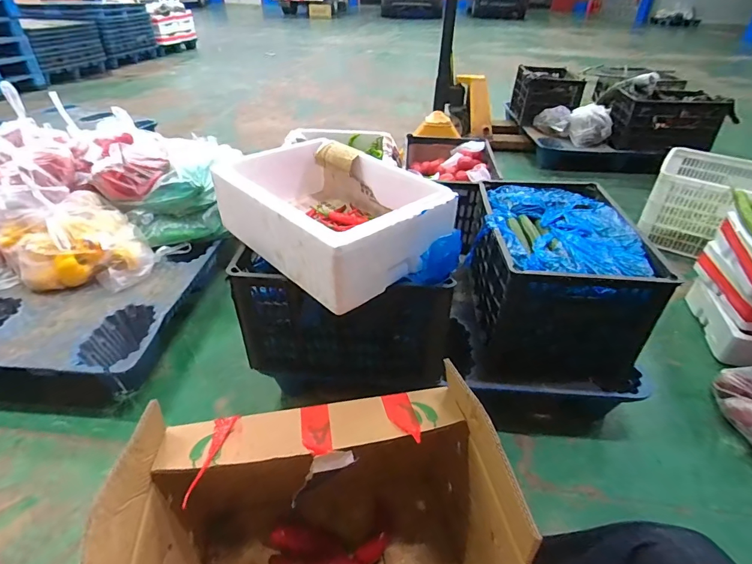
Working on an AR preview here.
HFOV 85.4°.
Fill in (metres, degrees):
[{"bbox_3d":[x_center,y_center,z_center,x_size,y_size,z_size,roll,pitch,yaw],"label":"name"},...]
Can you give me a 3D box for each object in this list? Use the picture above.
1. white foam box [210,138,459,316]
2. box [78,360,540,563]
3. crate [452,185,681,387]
[{"bbox_3d":[-0.099,-0.157,0.866,0.307,0.162,0.428,-29,45,-34],"label":"white foam box"},{"bbox_3d":[-0.085,0.418,0.643,0.528,0.404,0.369,-5,37,-8],"label":"box"},{"bbox_3d":[0.464,-0.052,1.135,0.408,0.342,0.533,4,36,3],"label":"crate"}]

